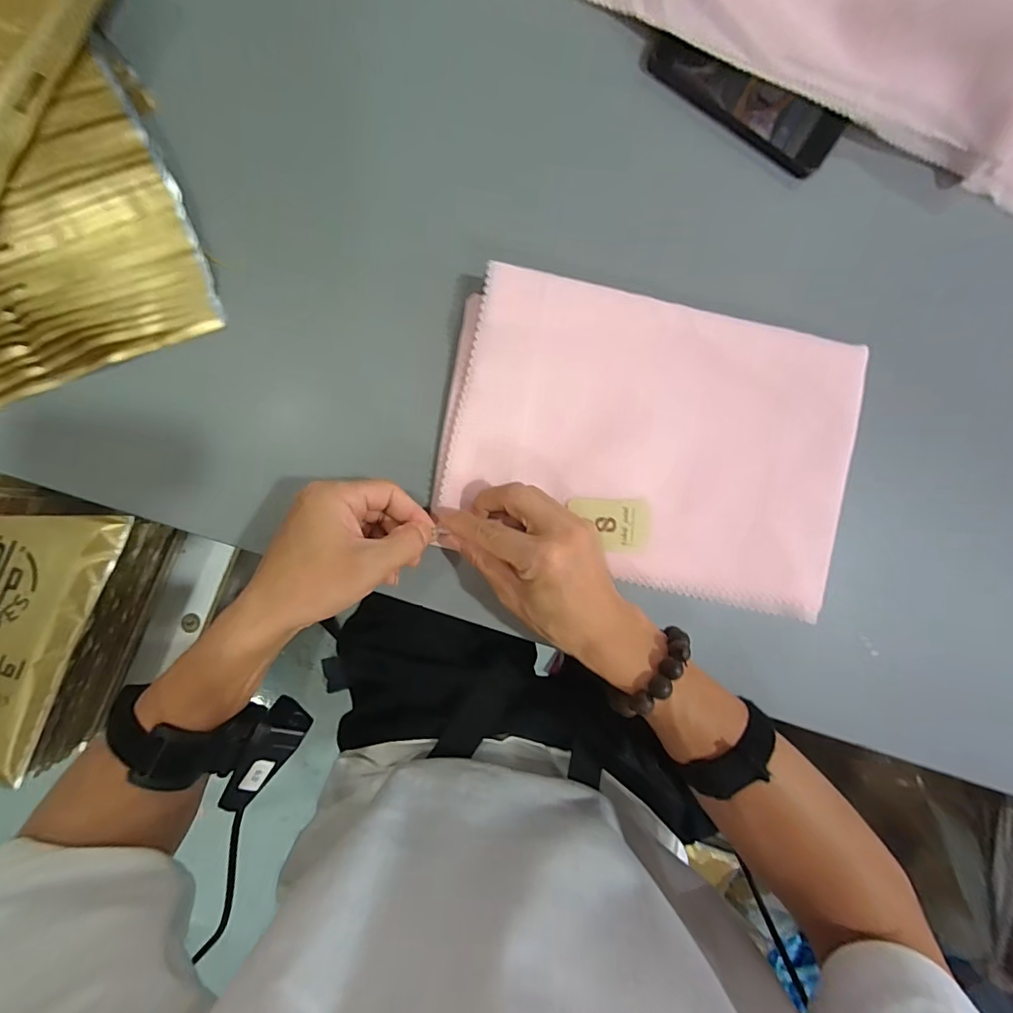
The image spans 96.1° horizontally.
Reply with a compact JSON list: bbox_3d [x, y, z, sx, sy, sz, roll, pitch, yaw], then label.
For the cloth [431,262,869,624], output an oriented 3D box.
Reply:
[{"bbox_3d":[0.111,-0.047,0.345,0.309,0.022,0.202,12,92,-4],"label":"cloth"}]

